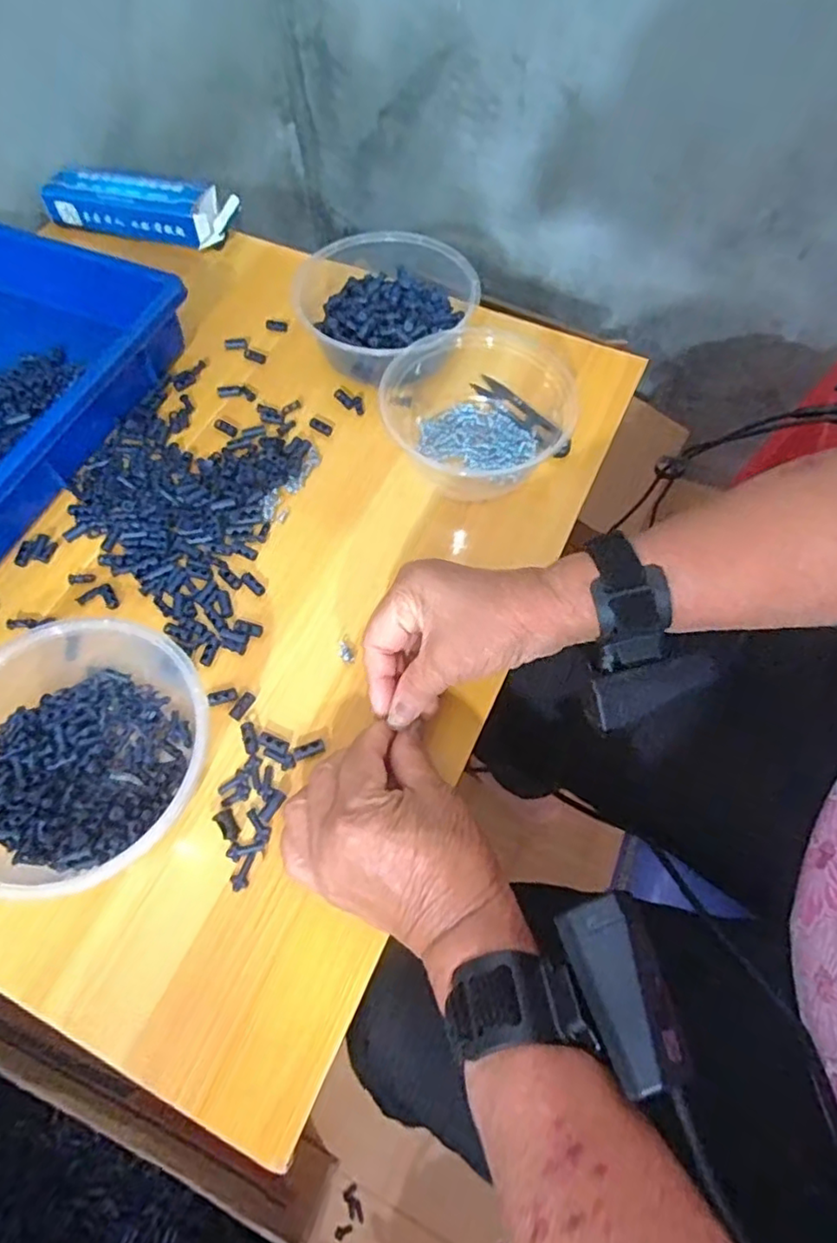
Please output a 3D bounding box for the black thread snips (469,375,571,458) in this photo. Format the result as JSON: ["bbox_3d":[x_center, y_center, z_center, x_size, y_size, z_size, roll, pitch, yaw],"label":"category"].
[{"bbox_3d":[0.082,-0.163,0.491,0.027,0.012,0.104,-32,67,-16],"label":"black thread snips"}]

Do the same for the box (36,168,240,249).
[{"bbox_3d":[-0.263,-0.394,0.585,0.180,0.034,0.051,10,63,4],"label":"box"}]

